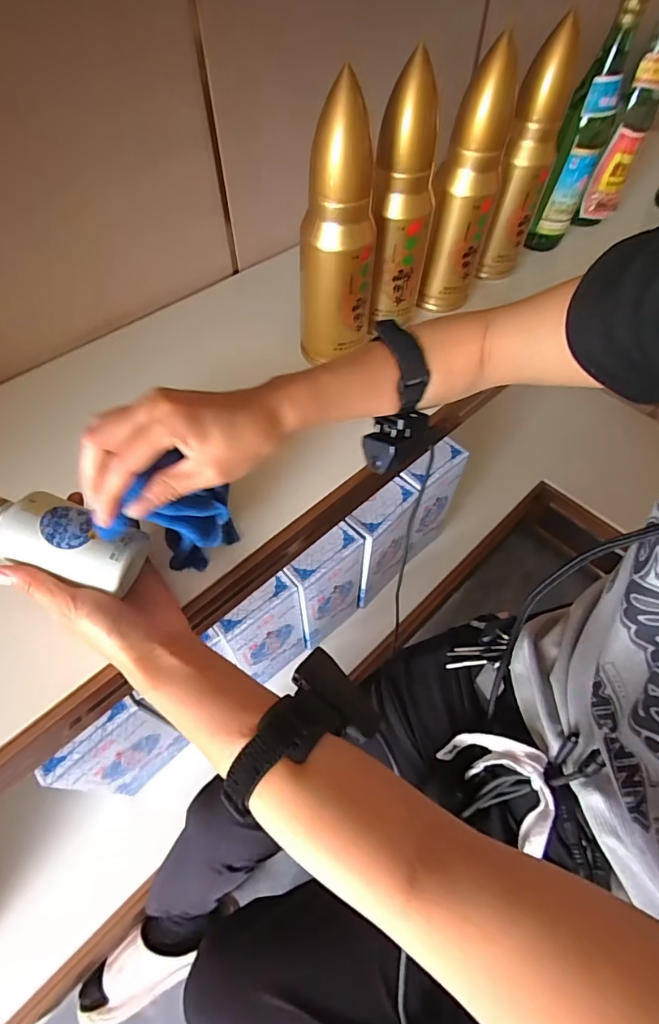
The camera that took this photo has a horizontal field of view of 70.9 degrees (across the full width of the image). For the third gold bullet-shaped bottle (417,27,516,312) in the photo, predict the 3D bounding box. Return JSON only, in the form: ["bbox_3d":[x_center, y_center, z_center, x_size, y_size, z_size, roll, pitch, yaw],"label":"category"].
[{"bbox_3d":[0.152,-0.349,0.509,0.059,0.233,0.070,19,58,11],"label":"third gold bullet-shaped bottle"}]

